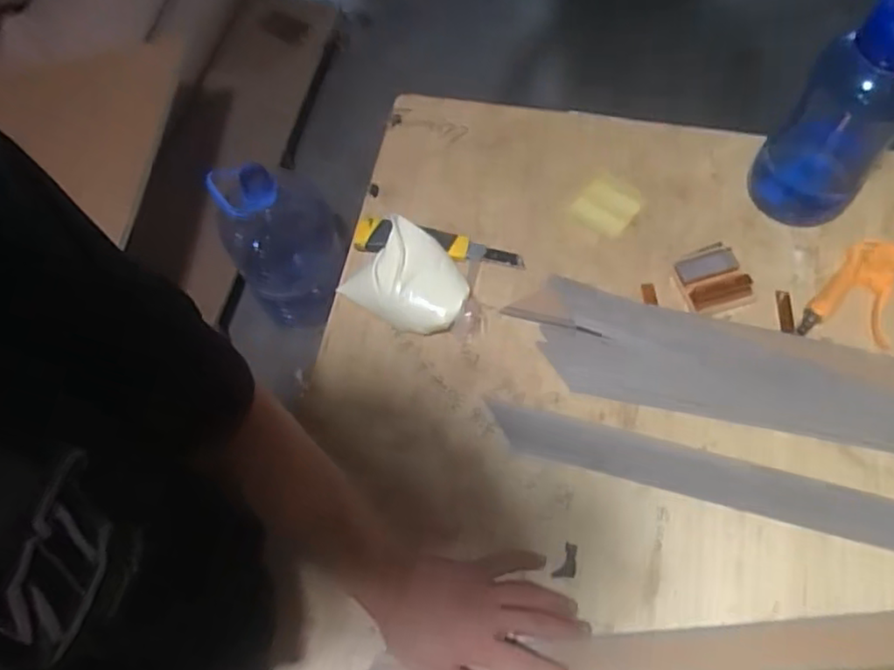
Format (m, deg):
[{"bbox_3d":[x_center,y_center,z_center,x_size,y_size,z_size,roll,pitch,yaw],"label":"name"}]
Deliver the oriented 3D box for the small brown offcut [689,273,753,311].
[{"bbox_3d":[0.285,-0.045,0.674,0.061,0.015,0.025,-14,66,-4],"label":"small brown offcut"}]

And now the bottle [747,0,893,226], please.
[{"bbox_3d":[0.386,-0.215,0.617,0.105,0.256,0.095,40,73,18],"label":"bottle"}]

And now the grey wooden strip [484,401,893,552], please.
[{"bbox_3d":[0.280,0.141,0.598,0.481,0.006,0.048,13,74,9],"label":"grey wooden strip"}]

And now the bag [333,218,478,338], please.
[{"bbox_3d":[-0.034,-0.052,0.680,0.149,0.039,0.090,29,70,14],"label":"bag"}]

